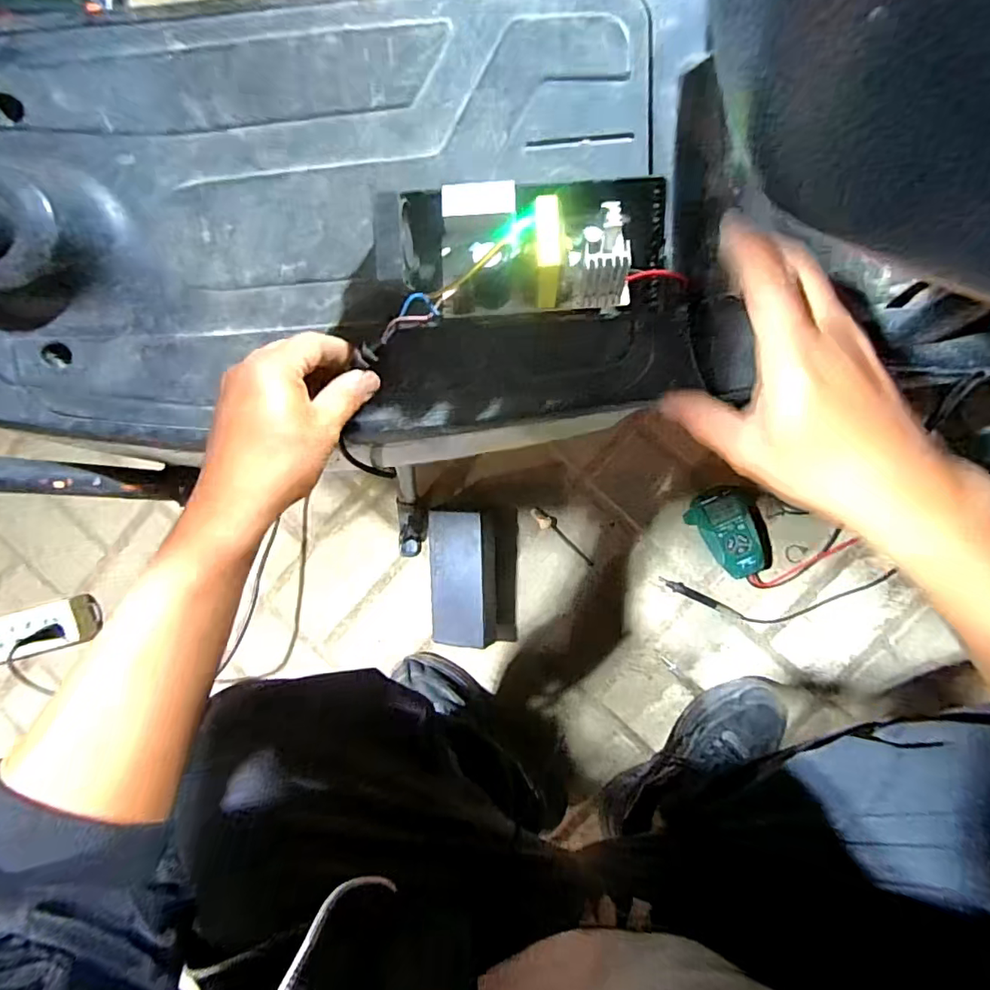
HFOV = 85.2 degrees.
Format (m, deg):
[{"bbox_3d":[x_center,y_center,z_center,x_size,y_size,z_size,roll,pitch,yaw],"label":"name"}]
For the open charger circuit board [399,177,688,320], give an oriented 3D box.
[{"bbox_3d":[0.025,-0.145,0.319,0.160,0.046,0.073,3,95,4],"label":"open charger circuit board"}]

